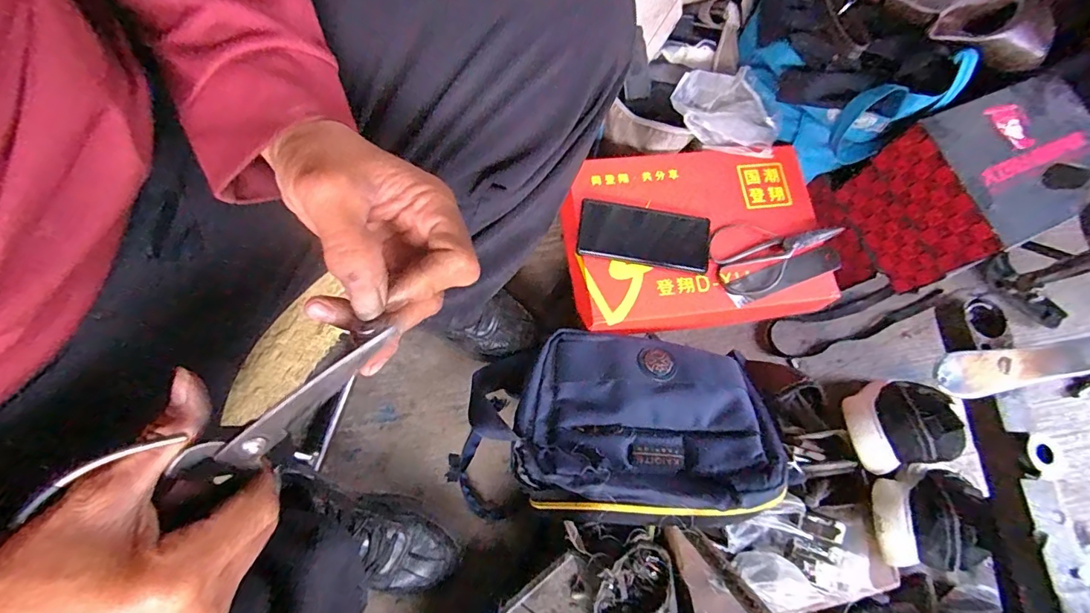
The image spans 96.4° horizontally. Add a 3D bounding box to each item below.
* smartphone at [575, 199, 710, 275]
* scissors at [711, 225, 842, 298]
[{"bbox_3d":[0.121,-0.085,0.594,0.159,0.005,0.073,10,75,-3],"label":"smartphone"},{"bbox_3d":[0.289,-0.064,0.599,0.168,0.005,0.089,-9,73,-2],"label":"scissors"}]

